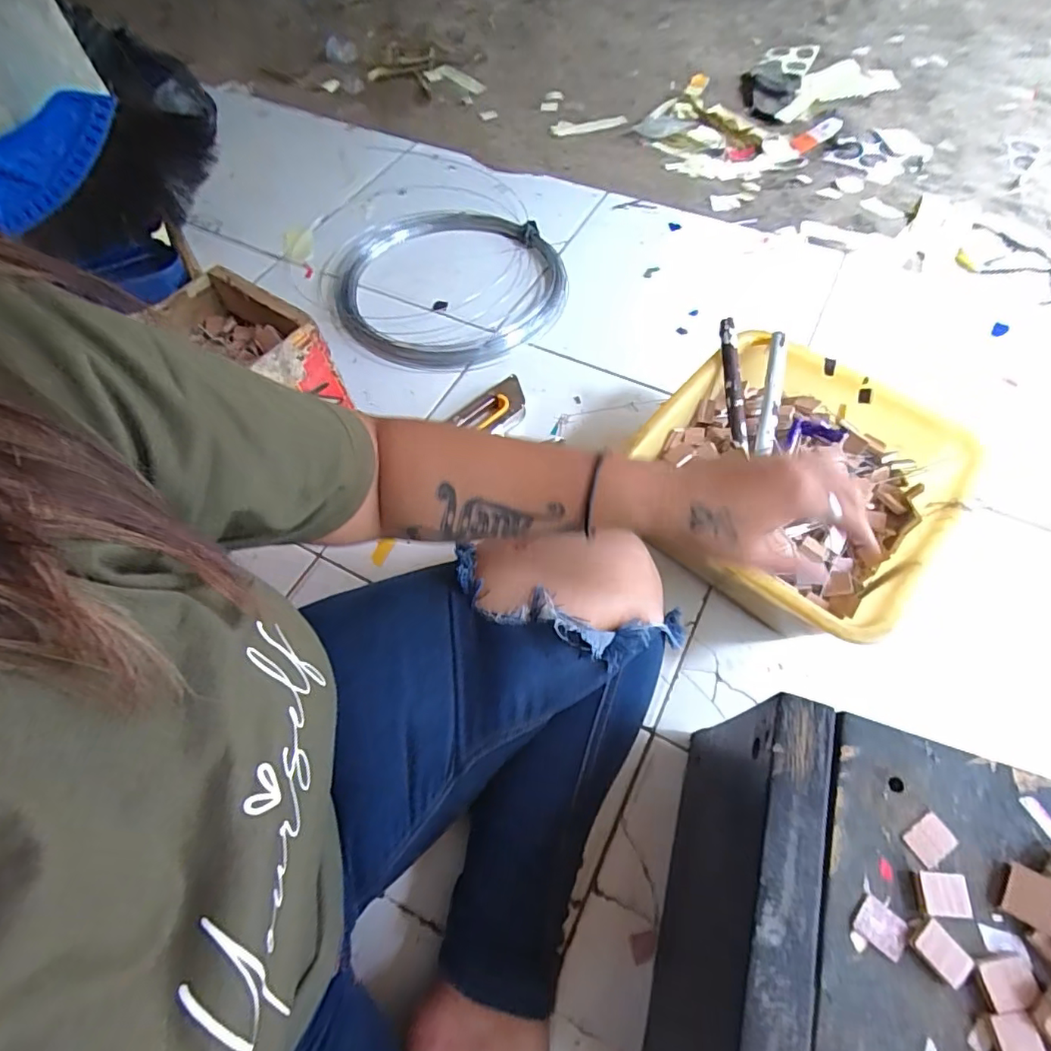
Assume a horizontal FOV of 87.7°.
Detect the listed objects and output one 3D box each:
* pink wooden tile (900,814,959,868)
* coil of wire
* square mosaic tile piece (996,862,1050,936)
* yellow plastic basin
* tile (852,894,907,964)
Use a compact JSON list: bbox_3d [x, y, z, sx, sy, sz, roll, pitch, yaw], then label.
[{"bbox_3d":[0.219,0.169,0.295,0.025,0.004,0.019,-29,64,-12],"label":"pink wooden tile"},{"bbox_3d":[-0.112,-0.367,0.809,0.334,0.035,0.325,-1,62,2],"label":"coil of wire"},{"bbox_3d":[0.256,0.189,0.276,0.022,0.008,0.024,30,65,19],"label":"square mosaic tile piece"},{"bbox_3d":[0.258,-0.034,0.562,0.265,0.126,0.269,39,70,21],"label":"yellow plastic basin"},{"bbox_3d":[0.181,0.204,0.277,0.023,0.004,0.020,35,68,19],"label":"tile"}]

